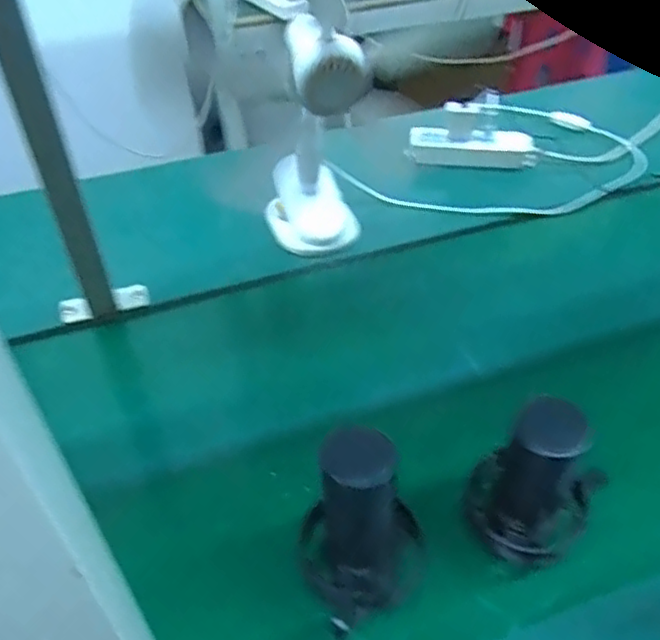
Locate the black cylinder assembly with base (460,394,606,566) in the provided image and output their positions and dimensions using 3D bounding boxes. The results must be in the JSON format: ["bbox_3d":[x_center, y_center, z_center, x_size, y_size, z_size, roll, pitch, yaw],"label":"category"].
[{"bbox_3d":[0.171,0.127,0.558,0.098,0.170,0.097,22,48,23],"label":"black cylinder assembly with base"}]

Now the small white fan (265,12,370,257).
[{"bbox_3d":[-0.022,-0.214,0.829,0.106,0.290,0.167,-10,44,-9],"label":"small white fan"}]

